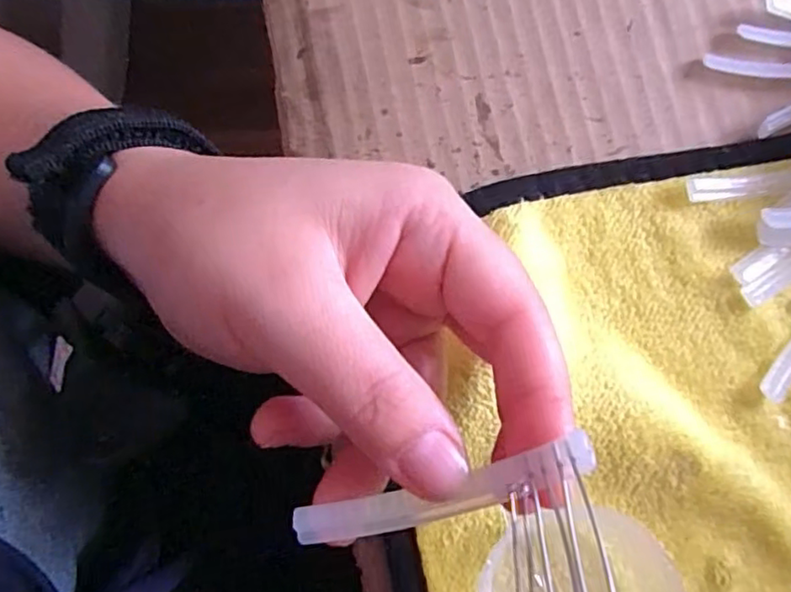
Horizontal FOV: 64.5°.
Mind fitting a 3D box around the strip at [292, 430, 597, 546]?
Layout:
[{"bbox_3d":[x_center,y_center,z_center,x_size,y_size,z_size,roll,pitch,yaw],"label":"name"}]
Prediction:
[{"bbox_3d":[0.009,0.042,0.129,0.065,0.005,0.009,-21,79,18],"label":"strip"}]

